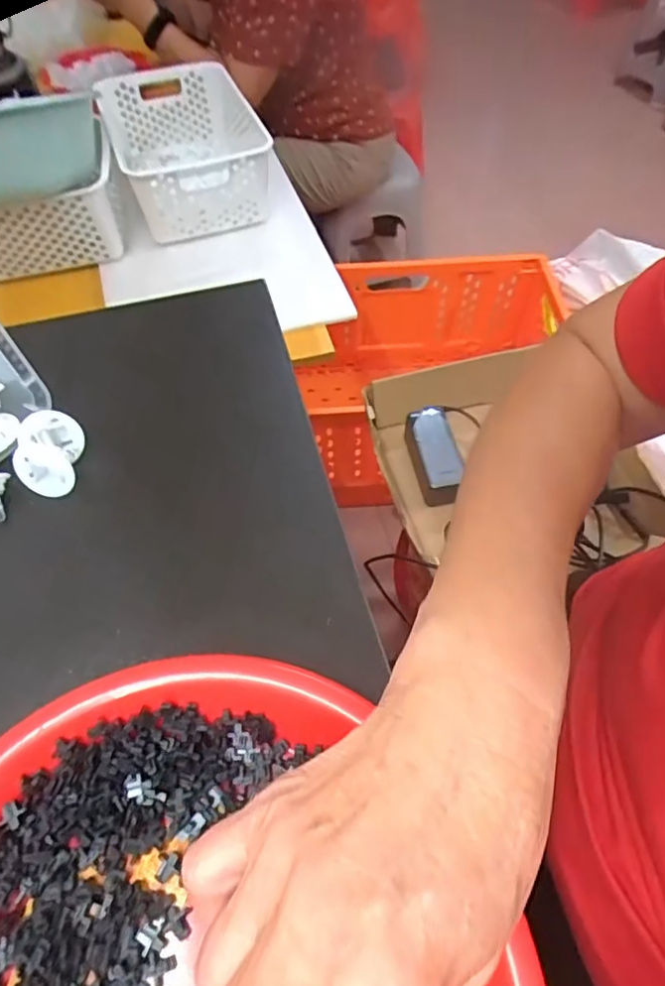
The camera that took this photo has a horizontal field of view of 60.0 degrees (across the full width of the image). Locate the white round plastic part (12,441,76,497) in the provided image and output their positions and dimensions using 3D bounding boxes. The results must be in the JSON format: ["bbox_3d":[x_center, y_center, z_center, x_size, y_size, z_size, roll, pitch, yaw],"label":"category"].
[{"bbox_3d":[-0.158,-0.013,0.319,0.031,0.029,0.009,-6,18,0],"label":"white round plastic part"}]

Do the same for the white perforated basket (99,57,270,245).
[{"bbox_3d":[-0.227,-0.532,0.902,0.221,0.110,0.313,-14,58,-8],"label":"white perforated basket"}]

